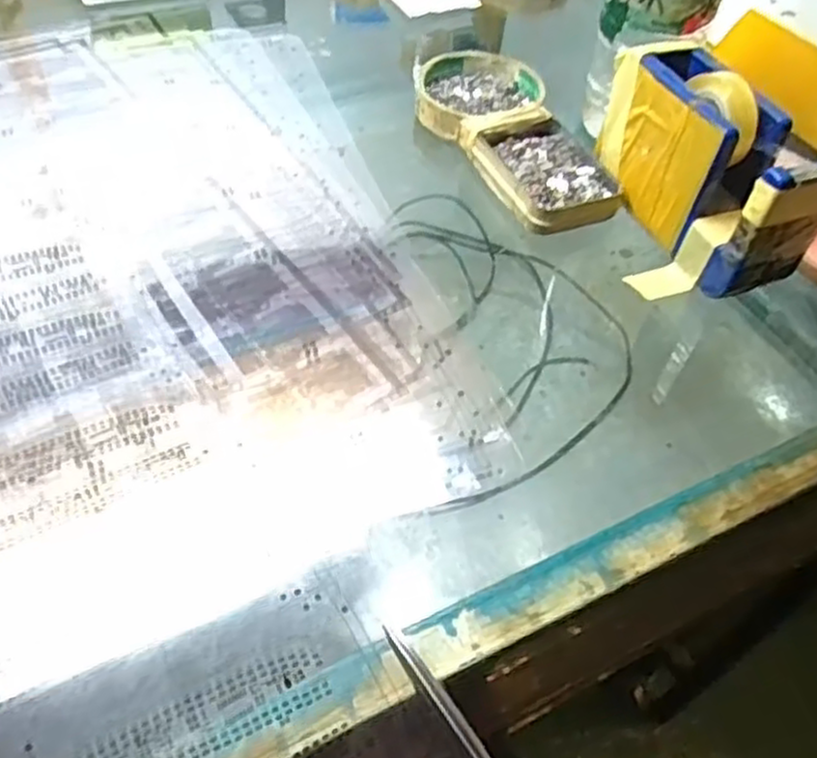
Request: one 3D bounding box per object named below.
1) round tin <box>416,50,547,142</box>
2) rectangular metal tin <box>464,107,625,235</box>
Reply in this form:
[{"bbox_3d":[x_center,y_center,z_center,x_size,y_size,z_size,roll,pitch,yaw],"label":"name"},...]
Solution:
[{"bbox_3d":[0.048,-0.187,0.500,0.082,0.019,0.091,-1,50,-6],"label":"round tin"},{"bbox_3d":[0.083,-0.127,0.456,0.068,0.016,0.090,-14,53,-16],"label":"rectangular metal tin"}]

